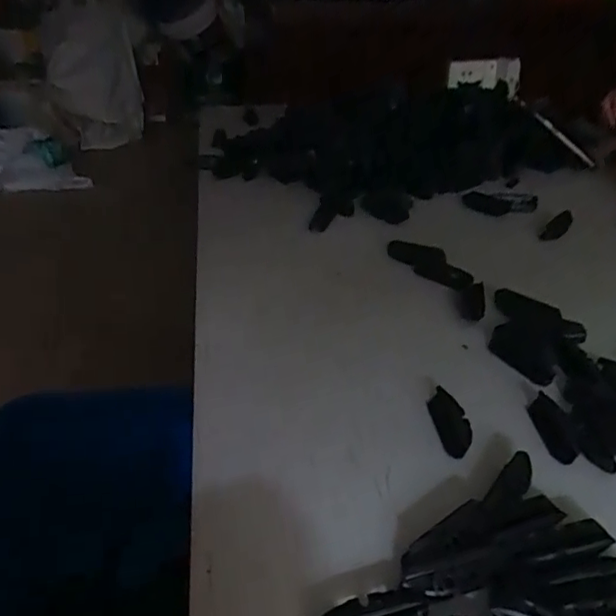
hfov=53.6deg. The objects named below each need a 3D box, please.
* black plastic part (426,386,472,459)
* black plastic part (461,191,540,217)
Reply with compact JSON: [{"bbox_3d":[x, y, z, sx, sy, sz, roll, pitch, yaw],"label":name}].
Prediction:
[{"bbox_3d":[0.116,0.092,0.497,0.024,0.019,0.065,-5,34,-5],"label":"black plastic part"},{"bbox_3d":[0.264,-0.145,0.840,0.096,0.020,0.031,6,33,9],"label":"black plastic part"}]

